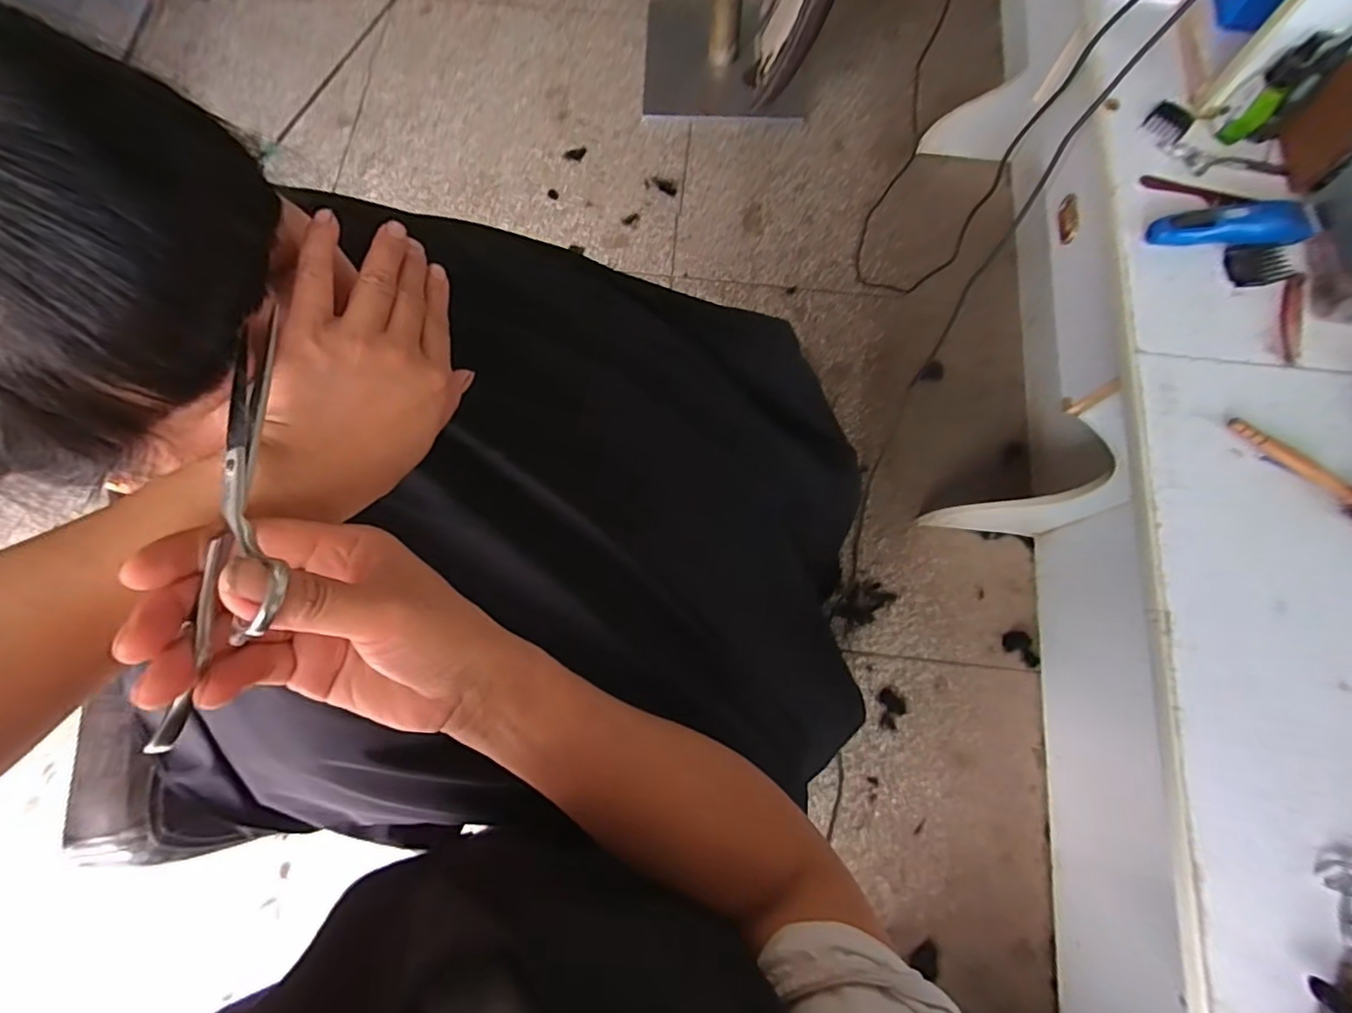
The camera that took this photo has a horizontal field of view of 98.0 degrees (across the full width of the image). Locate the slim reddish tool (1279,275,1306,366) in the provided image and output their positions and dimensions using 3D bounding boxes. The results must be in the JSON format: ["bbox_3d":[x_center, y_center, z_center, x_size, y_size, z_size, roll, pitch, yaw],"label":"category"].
[{"bbox_3d":[0.687,-0.208,0.658,0.021,0.013,0.117,21,75,4],"label":"slim reddish tool"}]

